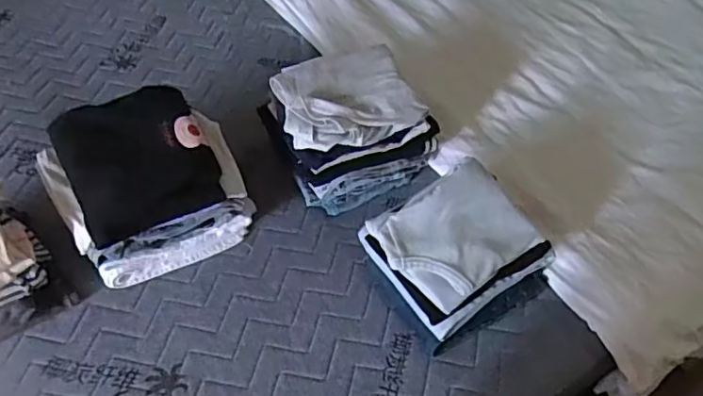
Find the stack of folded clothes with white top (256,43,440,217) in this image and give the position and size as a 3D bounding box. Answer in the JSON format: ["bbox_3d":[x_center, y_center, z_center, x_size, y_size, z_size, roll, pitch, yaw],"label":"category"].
[{"bbox_3d":[0.006,-0.127,1.056,0.274,0.221,0.194,-14,55,-16],"label":"stack of folded clothes with white top"}]

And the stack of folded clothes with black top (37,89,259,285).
[{"bbox_3d":[-0.317,-0.018,0.933,0.259,0.240,0.195,-26,59,-24],"label":"stack of folded clothes with black top"}]

